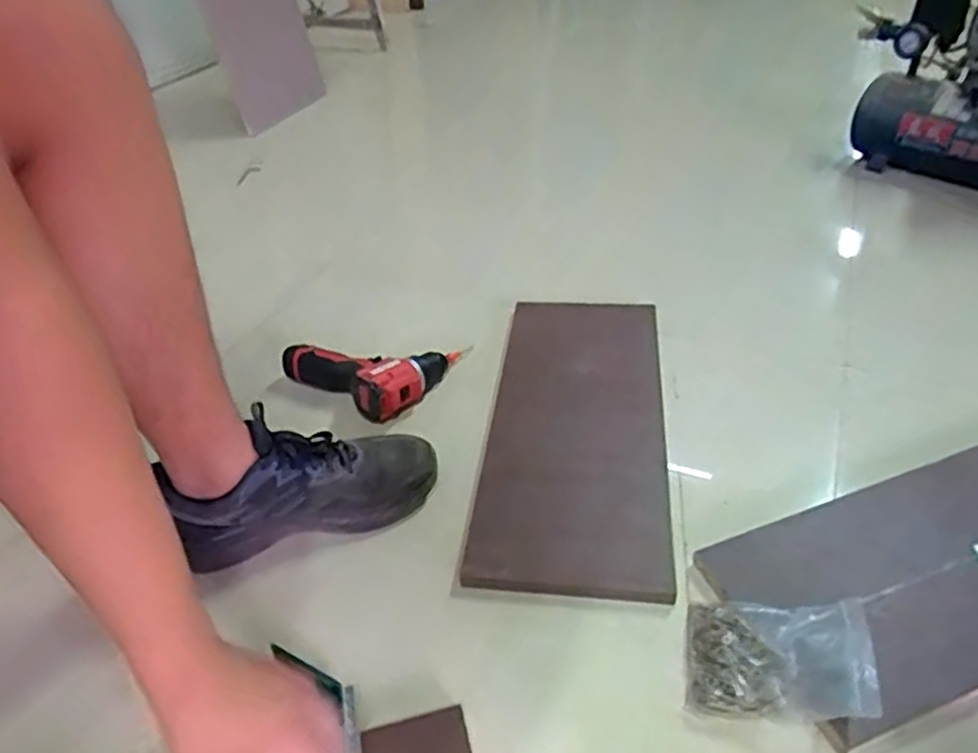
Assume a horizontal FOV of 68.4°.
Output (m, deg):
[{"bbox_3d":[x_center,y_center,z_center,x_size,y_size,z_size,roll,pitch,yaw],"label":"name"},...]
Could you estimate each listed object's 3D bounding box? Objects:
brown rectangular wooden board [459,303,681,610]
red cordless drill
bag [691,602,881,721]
[{"bbox_3d":[0.103,0.045,0.846,0.194,0.031,0.471,6,43,5],"label":"brown rectangular wooden board"},{"bbox_3d":[-0.151,-0.025,0.947,0.194,0.065,0.150,24,46,32],"label":"red cordless drill"},{"bbox_3d":[0.234,0.226,0.592,0.135,0.064,0.113,8,40,16],"label":"bag"}]

